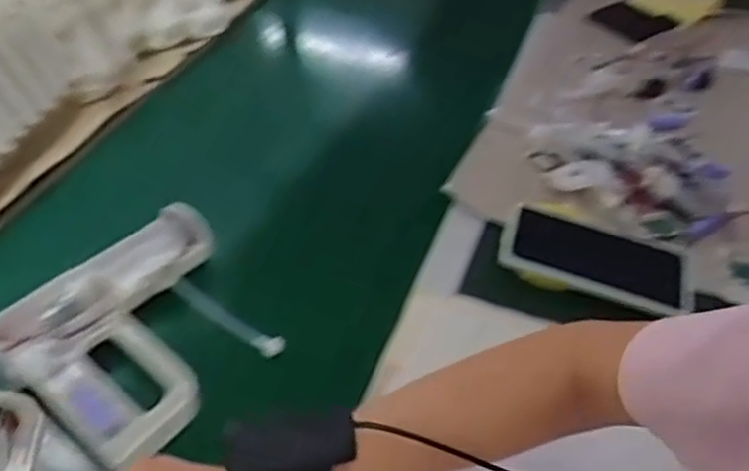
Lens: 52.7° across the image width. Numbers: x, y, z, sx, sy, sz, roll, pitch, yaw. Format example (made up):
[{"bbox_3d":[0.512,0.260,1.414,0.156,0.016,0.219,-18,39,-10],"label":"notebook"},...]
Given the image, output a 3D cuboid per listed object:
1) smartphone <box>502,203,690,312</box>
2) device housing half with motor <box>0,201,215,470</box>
[{"bbox_3d":[0.203,0.019,0.688,0.172,0.007,0.085,18,45,3],"label":"smartphone"},{"bbox_3d":[-0.190,0.067,0.630,0.181,0.041,0.217,25,46,25],"label":"device housing half with motor"}]

